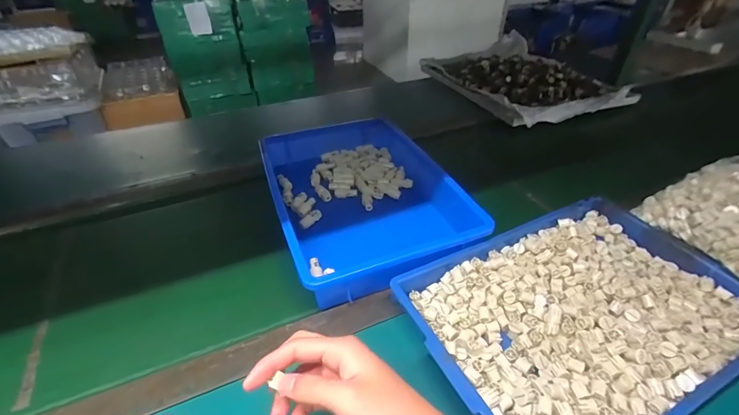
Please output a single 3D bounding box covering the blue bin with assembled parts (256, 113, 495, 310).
[{"bbox_3d":[-0.025,-0.035,0.689,0.293,0.079,0.431,-13,41,-16],"label":"blue bin with assembled parts"}]

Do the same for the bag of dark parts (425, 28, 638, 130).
[{"bbox_3d":[0.461,-0.425,1.163,0.409,0.081,0.564,-13,40,-15],"label":"bag of dark parts"}]

